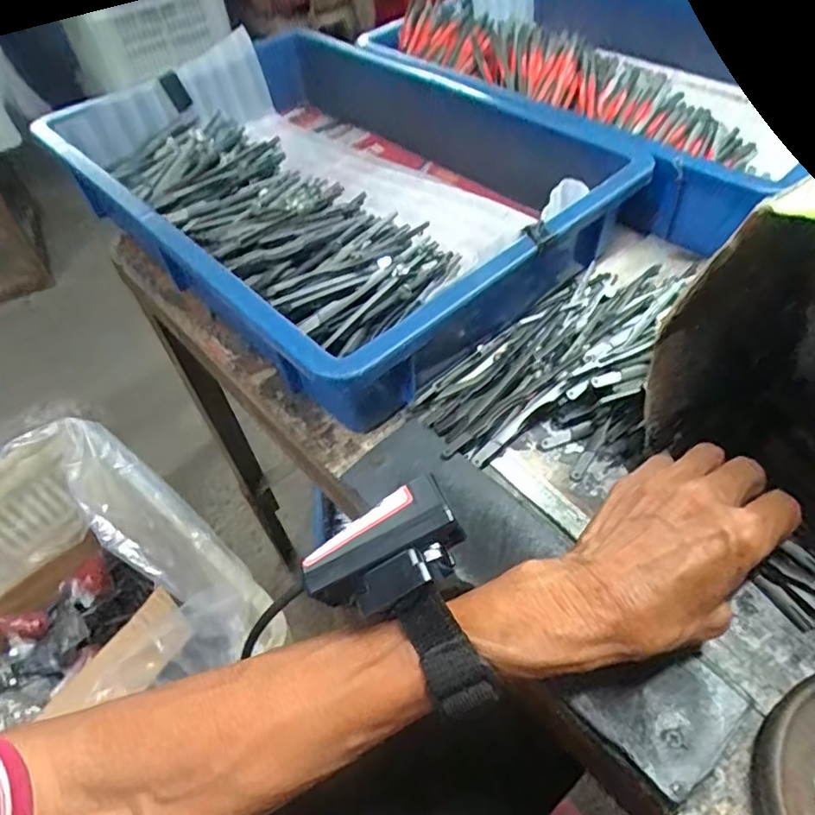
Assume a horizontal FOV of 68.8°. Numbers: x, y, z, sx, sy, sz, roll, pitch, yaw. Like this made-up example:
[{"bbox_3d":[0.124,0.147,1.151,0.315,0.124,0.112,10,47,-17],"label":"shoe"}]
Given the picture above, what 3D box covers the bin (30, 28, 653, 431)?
[{"bbox_3d":[-0.061,-0.181,0.473,0.298,0.081,0.403,-37,57,-22],"label":"bin"}]

